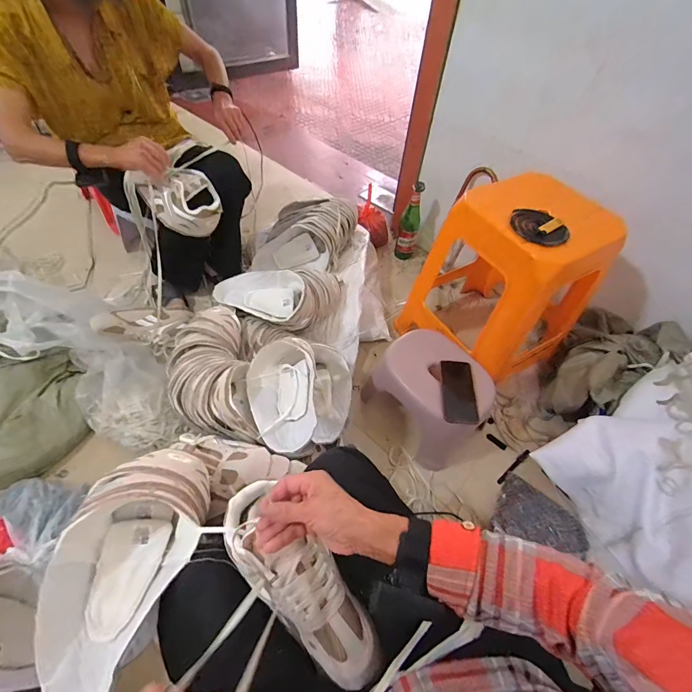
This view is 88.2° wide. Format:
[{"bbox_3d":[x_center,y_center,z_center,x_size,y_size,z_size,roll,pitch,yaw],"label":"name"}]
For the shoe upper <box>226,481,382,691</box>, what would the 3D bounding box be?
[{"bbox_3d":[-0.059,0.286,0.439,0.252,0.063,0.084,43,61,13],"label":"shoe upper"}]

